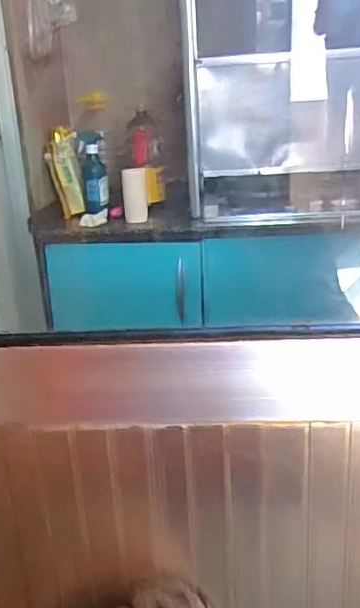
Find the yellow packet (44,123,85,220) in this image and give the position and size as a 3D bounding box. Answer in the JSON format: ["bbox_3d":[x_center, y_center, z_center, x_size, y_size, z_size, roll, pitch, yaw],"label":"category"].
[{"bbox_3d":[-0.314,-0.360,1.545,0.087,0.230,0.032,-4,20,-8],"label":"yellow packet"}]

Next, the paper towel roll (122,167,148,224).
[{"bbox_3d":[-0.117,-0.285,1.471,0.064,0.130,0.068,-2,19,-2],"label":"paper towel roll"}]

